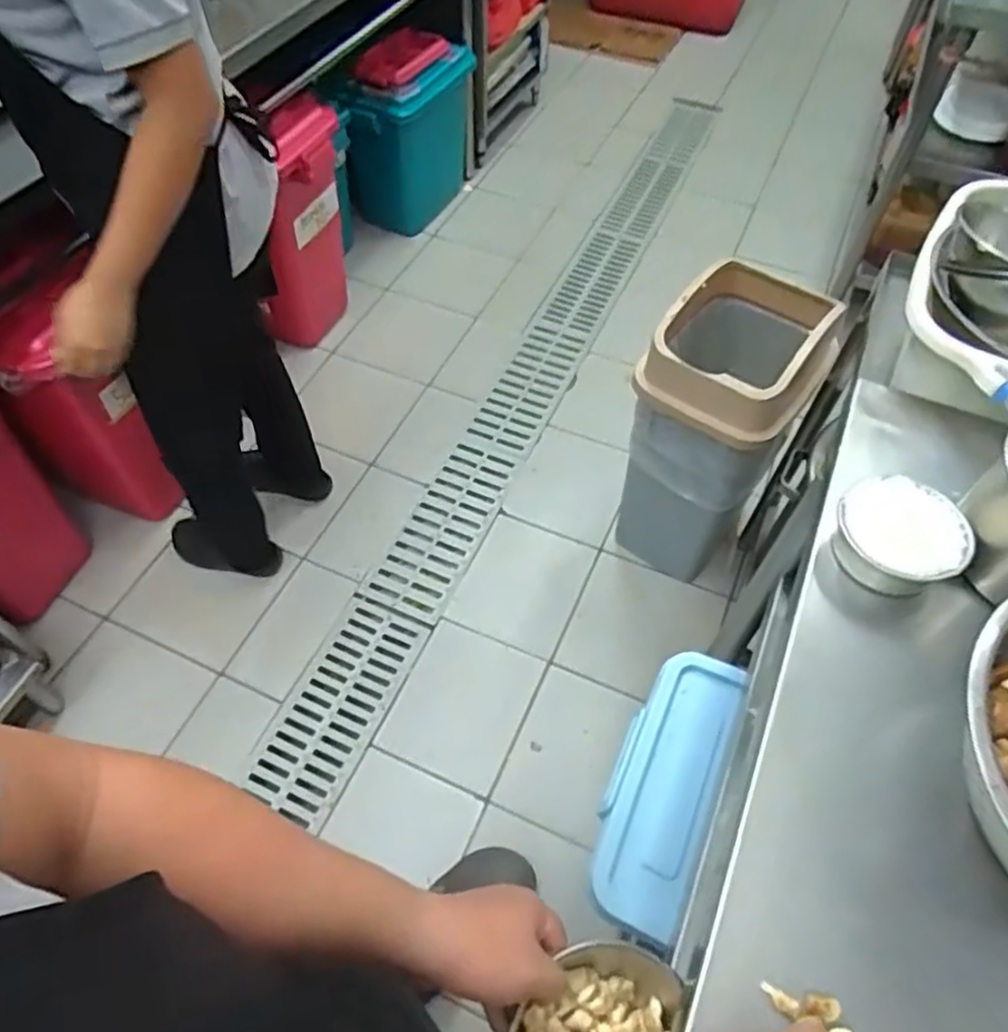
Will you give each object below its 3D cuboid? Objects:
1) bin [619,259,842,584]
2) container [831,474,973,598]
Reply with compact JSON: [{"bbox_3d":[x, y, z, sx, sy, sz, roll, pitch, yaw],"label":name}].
[{"bbox_3d":[0.436,-0.162,1.518,0.297,0.671,0.349,33,62,21],"label":"bin"},{"bbox_3d":[0.367,0.018,0.680,0.115,0.055,0.096,25,59,16],"label":"container"}]

